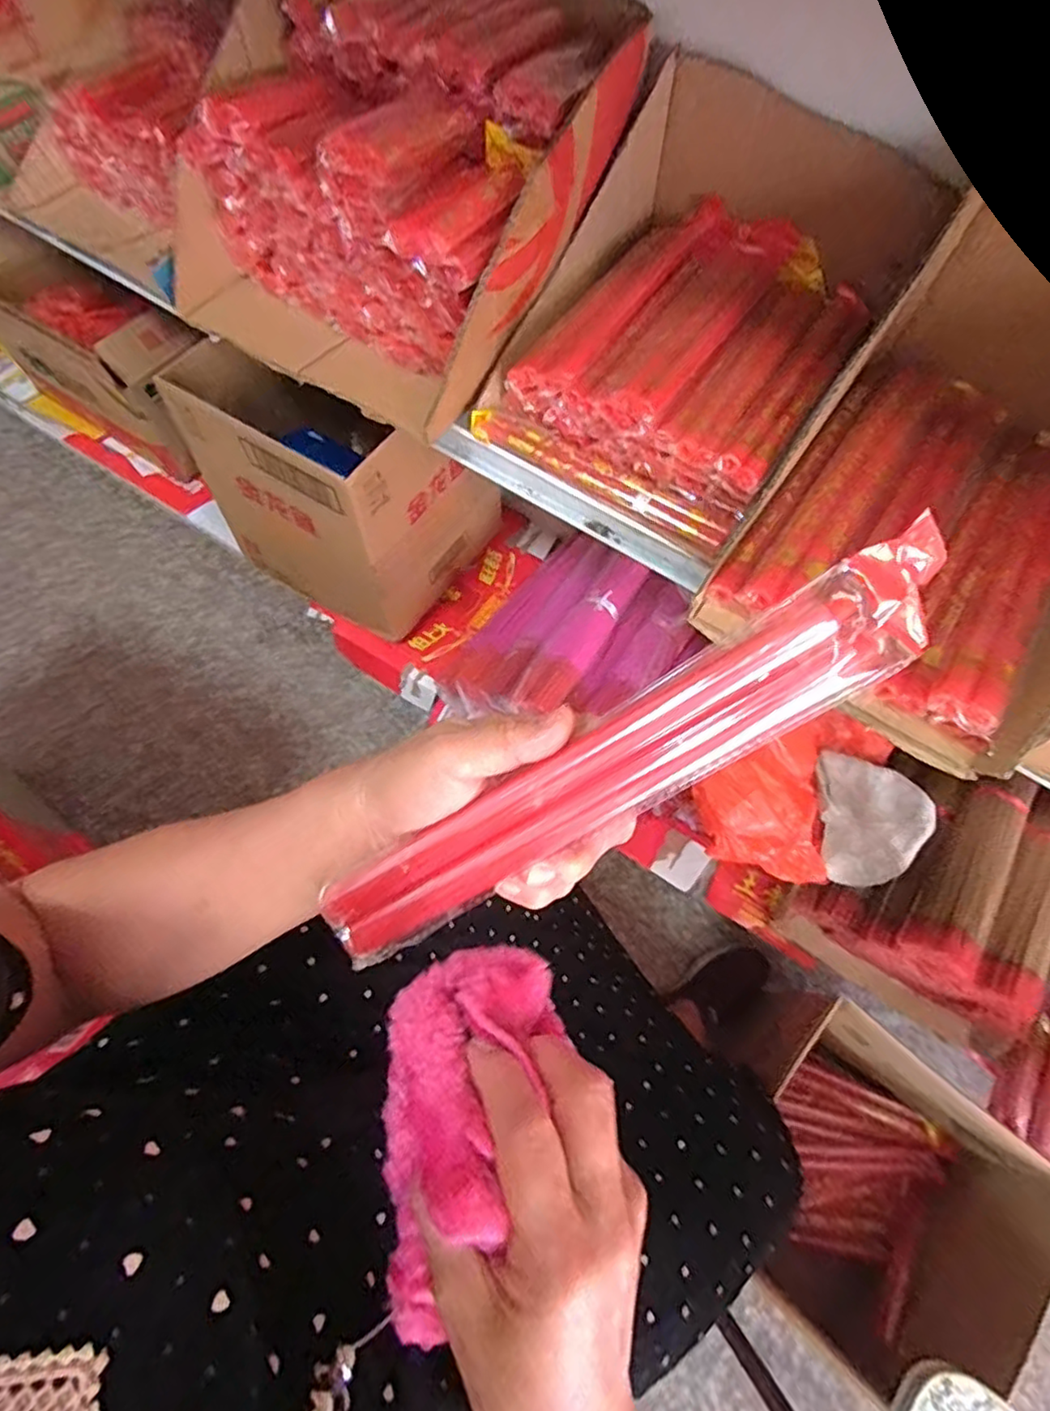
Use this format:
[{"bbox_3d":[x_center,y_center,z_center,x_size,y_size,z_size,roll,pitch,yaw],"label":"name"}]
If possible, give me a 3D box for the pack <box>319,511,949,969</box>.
[{"bbox_3d":[0.033,0.028,0.254,0.278,0.018,0.038,-34,69,14],"label":"pack"}]

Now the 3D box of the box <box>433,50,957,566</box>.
[{"bbox_3d":[0.150,-0.349,0.572,0.286,0.152,0.347,36,70,13],"label":"box"}]

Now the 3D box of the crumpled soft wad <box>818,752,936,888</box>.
[{"bbox_3d":[0.441,0.155,0.838,0.150,0.050,0.151,-14,68,39],"label":"crumpled soft wad"}]

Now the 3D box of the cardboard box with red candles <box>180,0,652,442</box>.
[{"bbox_3d":[-0.135,-0.518,0.628,0.398,0.219,0.357,33,70,12],"label":"cardboard box with red candles"}]

